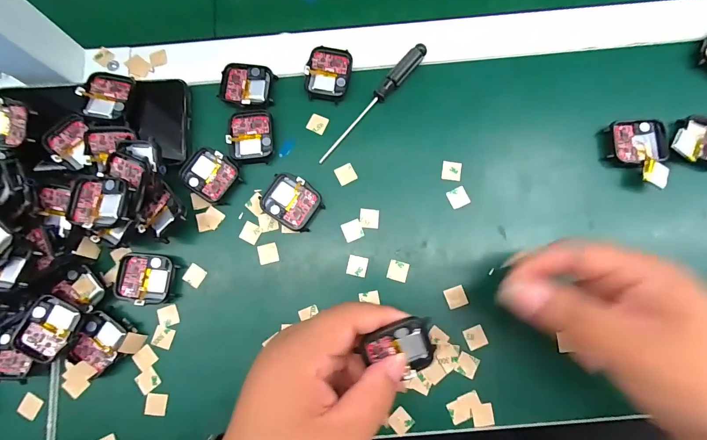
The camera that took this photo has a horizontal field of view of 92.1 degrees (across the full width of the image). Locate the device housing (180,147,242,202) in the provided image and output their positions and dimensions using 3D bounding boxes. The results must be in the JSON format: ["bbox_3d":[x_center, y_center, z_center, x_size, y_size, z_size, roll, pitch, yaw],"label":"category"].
[{"bbox_3d":[-0.117,-0.038,0.282,0.040,0.010,0.037,33,83,6],"label":"device housing"}]

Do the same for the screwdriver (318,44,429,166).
[{"bbox_3d":[0.017,-0.099,0.289,0.013,0.011,0.130,42,84,7],"label":"screwdriver"}]

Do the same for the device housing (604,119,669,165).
[{"bbox_3d":[0.230,-0.063,0.280,0.046,0.014,0.037,-6,81,0],"label":"device housing"}]

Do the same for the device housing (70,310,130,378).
[{"bbox_3d":[-0.195,0.095,0.262,0.035,0.012,0.039,29,83,5],"label":"device housing"}]

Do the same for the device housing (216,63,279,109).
[{"bbox_3d":[-0.092,-0.115,0.294,0.046,0.007,0.038,9,81,3],"label":"device housing"}]

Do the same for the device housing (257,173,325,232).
[{"bbox_3d":[-0.050,-0.015,0.278,0.046,0.011,0.037,33,83,6],"label":"device housing"}]

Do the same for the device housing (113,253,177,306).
[{"bbox_3d":[-0.164,0.046,0.270,0.044,0.012,0.038,6,81,2],"label":"device housing"}]

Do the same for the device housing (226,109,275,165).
[{"bbox_3d":[-0.086,-0.071,0.286,0.036,0.006,0.045,0,81,1],"label":"device housing"}]

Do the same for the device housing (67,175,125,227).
[{"bbox_3d":[-0.184,-0.014,0.246,0.039,0.008,0.038,5,80,2],"label":"device housing"}]

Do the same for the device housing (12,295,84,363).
[{"bbox_3d":[-0.228,0.083,0.257,0.037,0.016,0.045,22,82,4],"label":"device housing"}]

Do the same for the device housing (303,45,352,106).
[{"bbox_3d":[-0.022,-0.126,0.295,0.036,0.008,0.045,12,82,3],"label":"device housing"}]

